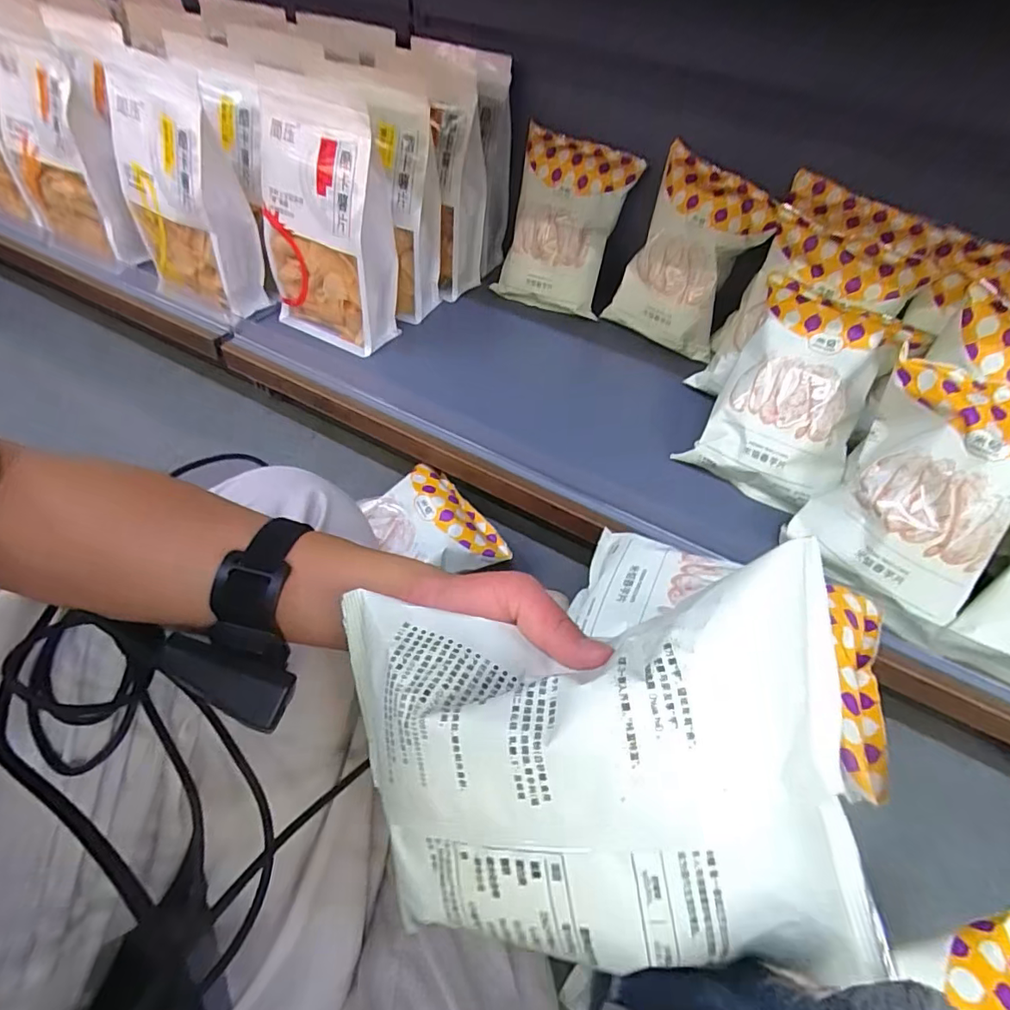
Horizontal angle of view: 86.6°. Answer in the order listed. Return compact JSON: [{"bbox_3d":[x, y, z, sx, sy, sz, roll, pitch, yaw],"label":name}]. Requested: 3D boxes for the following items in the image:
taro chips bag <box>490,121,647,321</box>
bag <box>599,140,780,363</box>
[{"bbox_3d":[0.076,-0.376,0.731,0.165,0.209,0.050,20,31,13],"label":"taro chips bag"},{"bbox_3d":[0.228,-0.305,0.674,0.152,0.200,0.069,30,54,20],"label":"bag"}]

